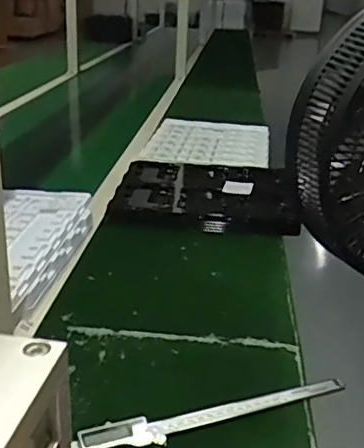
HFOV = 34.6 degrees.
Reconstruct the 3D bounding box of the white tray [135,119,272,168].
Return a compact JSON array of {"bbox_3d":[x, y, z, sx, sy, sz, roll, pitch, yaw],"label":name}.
[{"bbox_3d":[0.062,-0.200,1.395,0.286,0.043,0.364,7,23,10],"label":"white tray"}]

